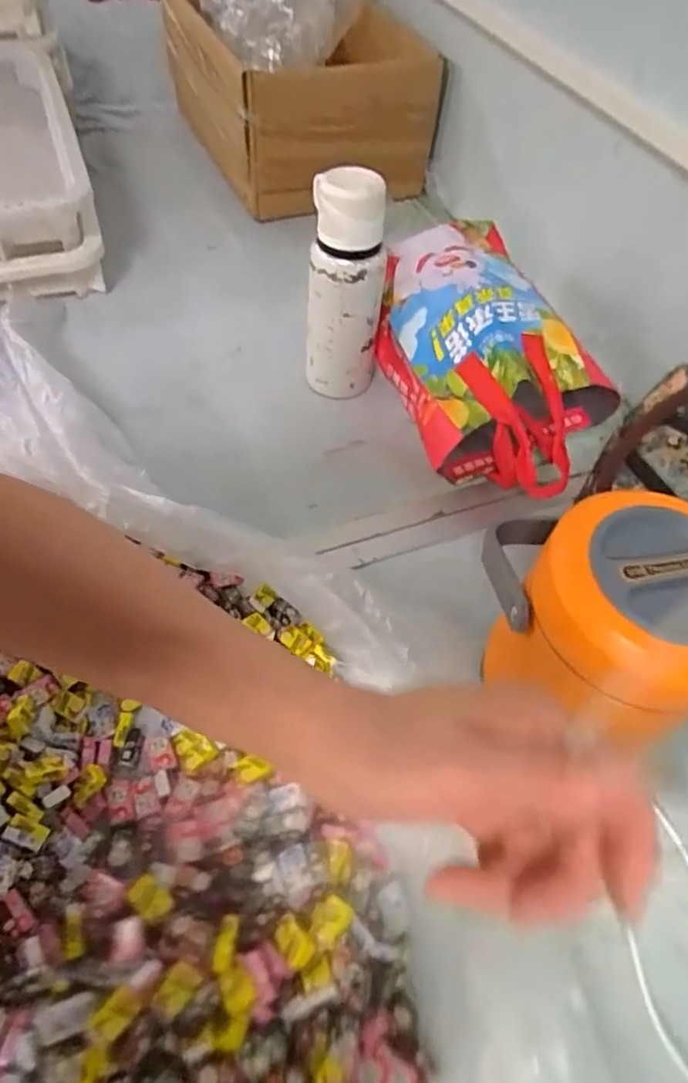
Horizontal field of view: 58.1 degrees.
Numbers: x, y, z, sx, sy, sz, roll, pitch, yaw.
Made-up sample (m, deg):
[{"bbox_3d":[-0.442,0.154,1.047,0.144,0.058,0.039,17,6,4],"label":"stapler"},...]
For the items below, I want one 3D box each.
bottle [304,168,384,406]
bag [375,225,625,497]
[{"bbox_3d":[0.001,-0.255,0.642,0.078,0.231,0.074,7,55,0],"label":"bottle"},{"bbox_3d":[0.140,-0.186,0.654,0.174,0.153,0.297,-16,58,-15],"label":"bag"}]

